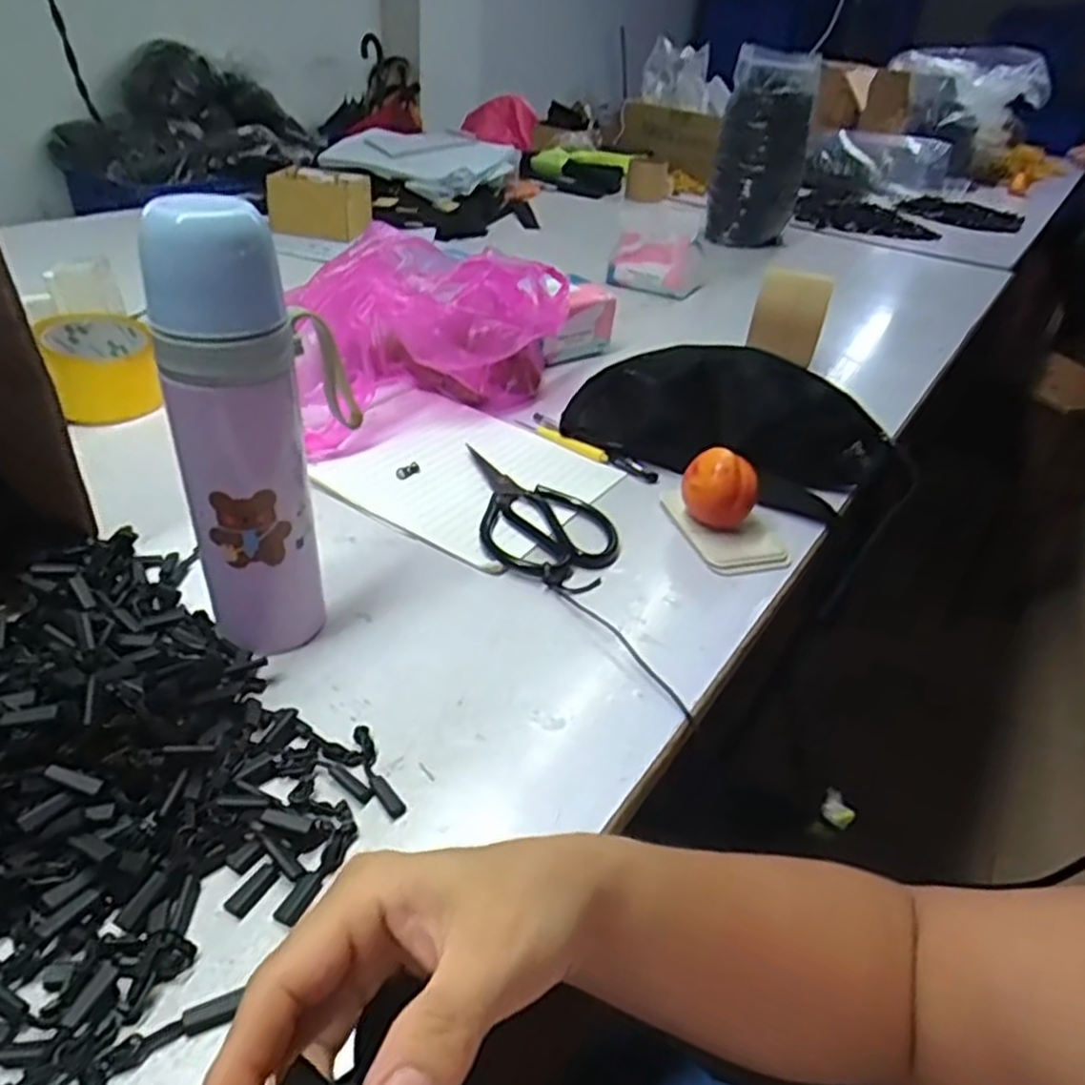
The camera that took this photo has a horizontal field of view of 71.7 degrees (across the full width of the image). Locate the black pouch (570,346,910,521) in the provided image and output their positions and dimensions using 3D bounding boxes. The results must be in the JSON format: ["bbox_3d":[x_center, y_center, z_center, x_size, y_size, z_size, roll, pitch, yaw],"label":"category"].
[{"bbox_3d":[0.172,-0.105,0.654,0.280,0.089,0.104,20,37,19],"label":"black pouch"}]

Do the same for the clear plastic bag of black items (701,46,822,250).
[{"bbox_3d":[0.384,-0.679,1.308,0.149,0.297,0.182,14,35,11],"label":"clear plastic bag of black items"}]

